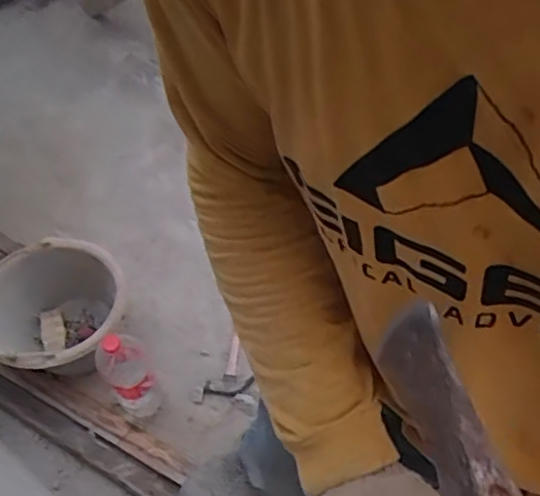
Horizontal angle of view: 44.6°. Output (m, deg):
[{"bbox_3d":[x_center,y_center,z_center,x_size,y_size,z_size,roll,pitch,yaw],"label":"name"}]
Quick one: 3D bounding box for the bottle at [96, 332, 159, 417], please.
[{"bbox_3d":[-0.273,0.246,1.280,0.089,0.302,0.083,-32,61,-16],"label":"bottle"}]

